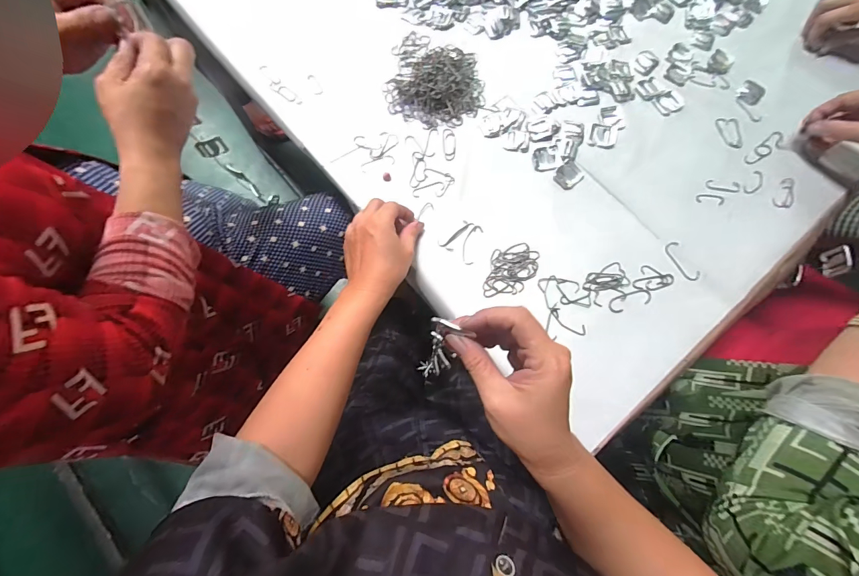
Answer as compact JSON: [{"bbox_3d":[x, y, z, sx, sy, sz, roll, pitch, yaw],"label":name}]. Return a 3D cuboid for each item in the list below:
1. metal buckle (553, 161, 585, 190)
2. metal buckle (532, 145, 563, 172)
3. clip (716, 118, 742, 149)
[{"bbox_3d":[0.178,-0.144,0.482,0.036,0.007,0.030,-38,77,-11],"label":"metal buckle"},{"bbox_3d":[0.152,-0.167,0.489,0.035,0.004,0.034,-6,73,-2],"label":"metal buckle"},{"bbox_3d":[0.399,-0.205,0.501,0.029,0.004,0.046,-4,73,-1],"label":"clip"}]

